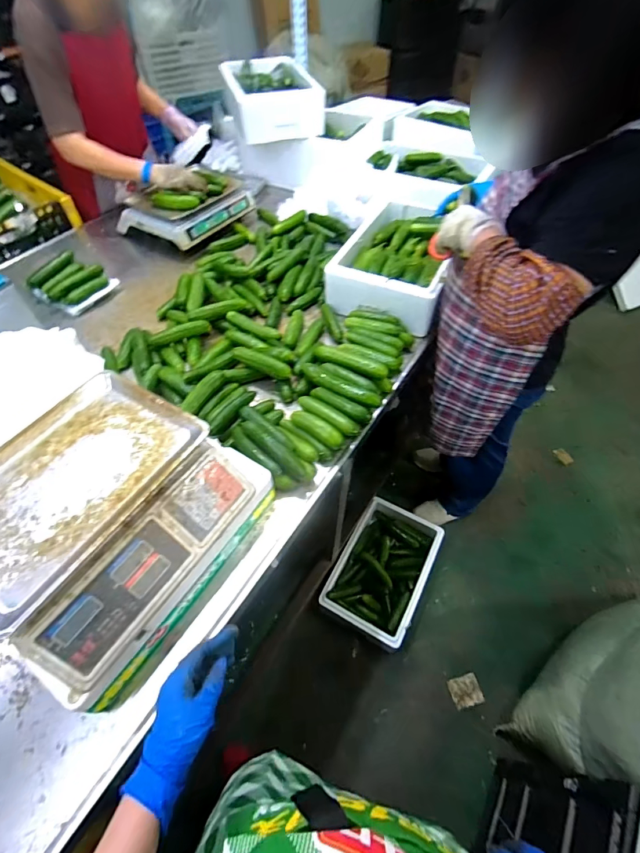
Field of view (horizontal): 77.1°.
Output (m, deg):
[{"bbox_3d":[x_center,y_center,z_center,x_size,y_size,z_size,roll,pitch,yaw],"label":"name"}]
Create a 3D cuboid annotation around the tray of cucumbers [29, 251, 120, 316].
[{"bbox_3d":[-0.681,-0.394,1.098,0.173,0.066,0.152,24,57,18],"label":"tray of cucumbers"}]

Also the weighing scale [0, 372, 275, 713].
[{"bbox_3d":[-0.319,0.130,0.611,0.316,0.186,0.373,28,58,20],"label":"weighing scale"}]

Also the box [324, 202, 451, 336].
[{"bbox_3d":[0.213,-0.462,1.105,0.278,0.111,0.436,18,55,14],"label":"box"}]

